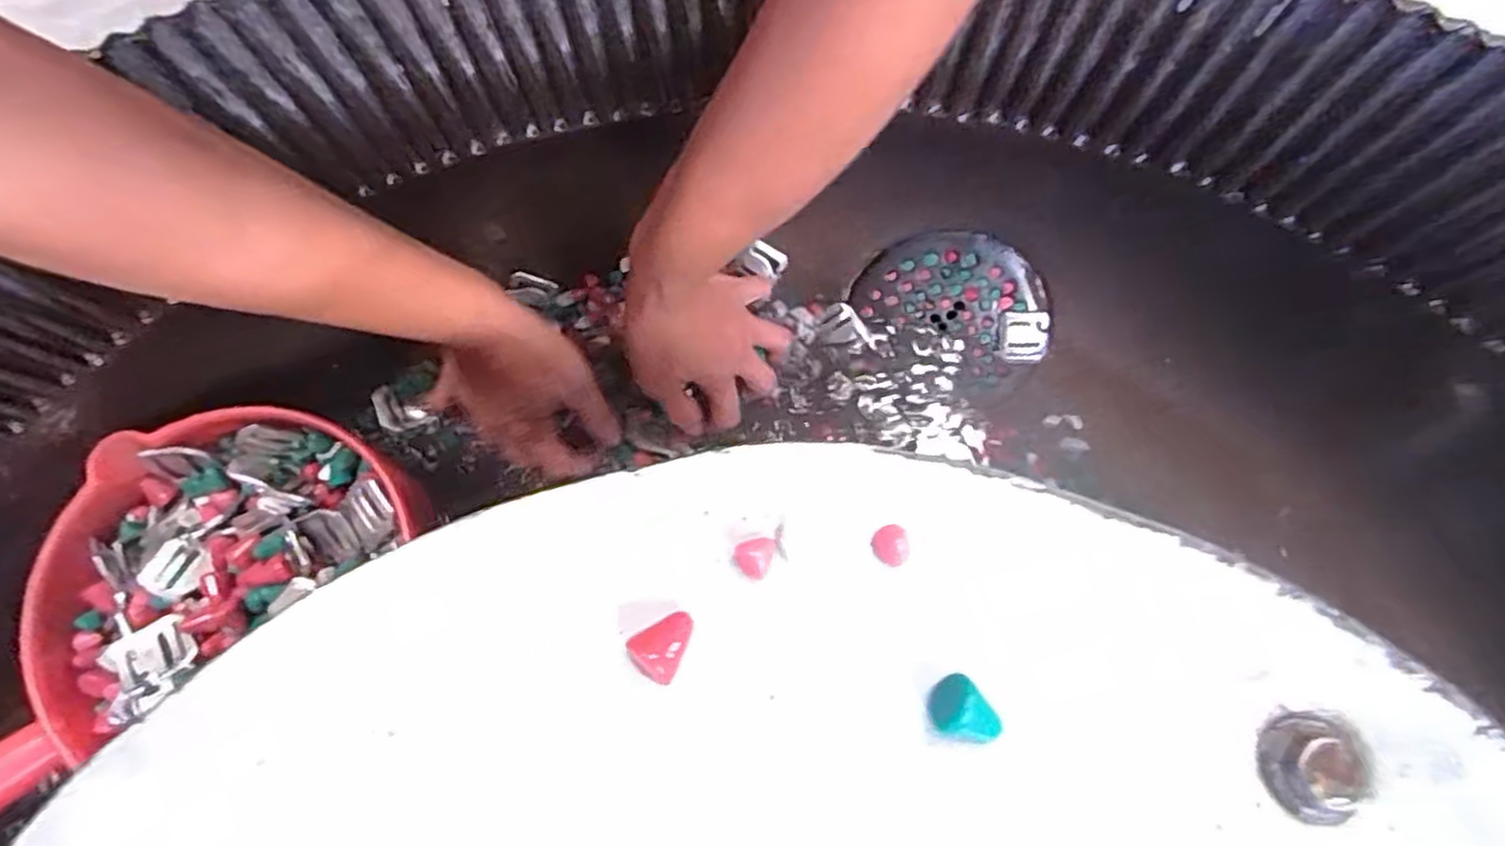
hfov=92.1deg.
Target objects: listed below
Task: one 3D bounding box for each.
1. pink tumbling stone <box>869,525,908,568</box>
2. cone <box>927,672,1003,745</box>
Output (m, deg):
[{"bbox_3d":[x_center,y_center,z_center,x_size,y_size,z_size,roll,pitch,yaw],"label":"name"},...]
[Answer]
[{"bbox_3d":[0.034,0.031,0.181,0.008,0.004,0.010,-13,75,-3],"label":"pink tumbling stone"},{"bbox_3d":[0.048,0.068,0.167,0.012,0.011,0.017,-39,78,-9],"label":"cone"}]

